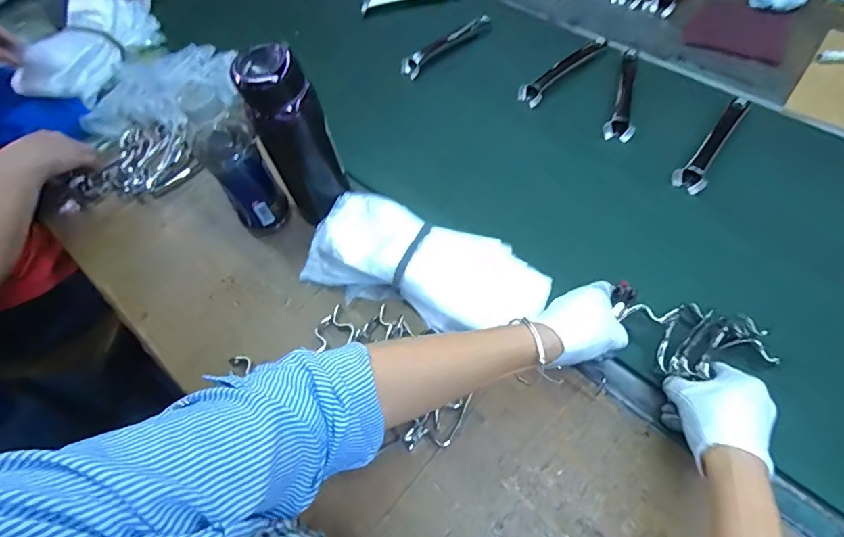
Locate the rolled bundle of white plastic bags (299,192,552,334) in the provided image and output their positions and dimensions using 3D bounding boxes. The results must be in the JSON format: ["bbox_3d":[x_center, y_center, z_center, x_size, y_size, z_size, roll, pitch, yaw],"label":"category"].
[{"bbox_3d":[0.004,-0.007,0.562,0.298,0.065,0.130,15,61,9],"label":"rolled bundle of white plastic bags"}]

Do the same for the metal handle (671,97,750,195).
[{"bbox_3d":[0.424,-0.180,0.652,0.040,0.021,0.208,38,67,20],"label":"metal handle"}]

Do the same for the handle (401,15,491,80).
[{"bbox_3d":[0.042,-0.403,0.814,0.205,0.019,0.043,-40,67,-20],"label":"handle"}]

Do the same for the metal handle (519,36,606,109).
[{"bbox_3d":[0.236,-0.333,0.762,0.207,0.023,0.039,-40,67,-21],"label":"metal handle"}]

